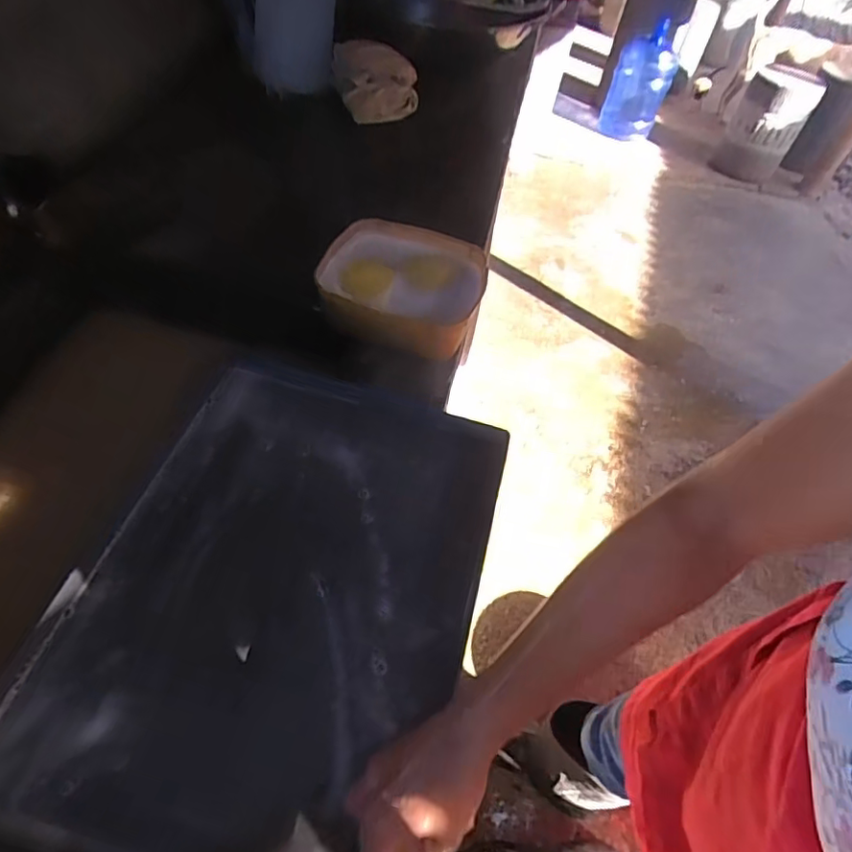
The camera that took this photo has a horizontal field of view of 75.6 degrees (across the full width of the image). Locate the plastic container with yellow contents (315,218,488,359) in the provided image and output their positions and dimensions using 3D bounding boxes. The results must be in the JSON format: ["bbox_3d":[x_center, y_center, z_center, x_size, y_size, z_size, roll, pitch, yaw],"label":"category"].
[{"bbox_3d":[-0.029,-0.182,0.710,0.203,0.061,0.175,15,53,4],"label":"plastic container with yellow contents"}]

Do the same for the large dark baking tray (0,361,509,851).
[{"bbox_3d":[-0.130,0.146,0.502,0.331,0.027,0.469,15,53,7],"label":"large dark baking tray"}]

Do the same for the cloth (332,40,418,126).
[{"bbox_3d":[-0.093,-0.651,1.041,0.160,0.105,0.091,-2,54,-9],"label":"cloth"}]

